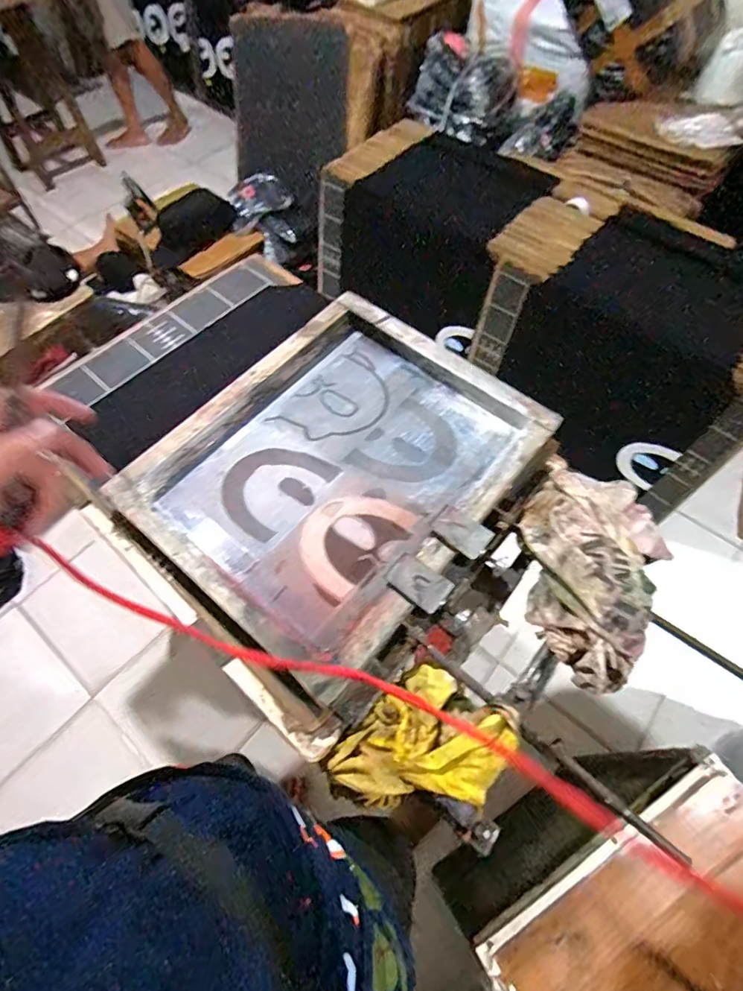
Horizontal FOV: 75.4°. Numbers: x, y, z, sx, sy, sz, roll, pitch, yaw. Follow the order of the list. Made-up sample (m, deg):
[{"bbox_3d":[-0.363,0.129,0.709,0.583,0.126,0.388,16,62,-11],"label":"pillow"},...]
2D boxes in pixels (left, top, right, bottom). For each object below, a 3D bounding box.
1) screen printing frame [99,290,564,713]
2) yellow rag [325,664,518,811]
[{"bbox_3d":[-0.046,-0.051,0.791,0.495,0.065,0.593,37,67,19],"label":"screen printing frame"},{"bbox_3d":[0.056,0.316,0.583,0.189,0.101,0.151,-39,68,-20],"label":"yellow rag"}]

